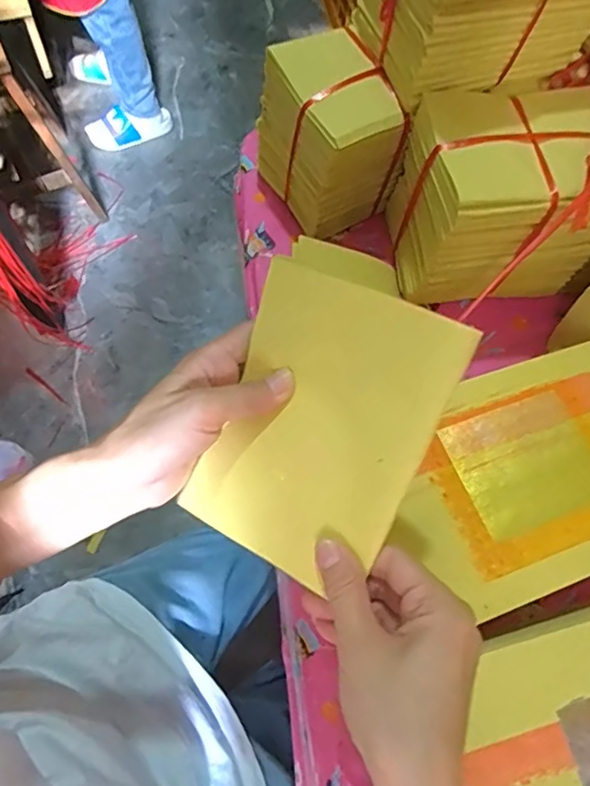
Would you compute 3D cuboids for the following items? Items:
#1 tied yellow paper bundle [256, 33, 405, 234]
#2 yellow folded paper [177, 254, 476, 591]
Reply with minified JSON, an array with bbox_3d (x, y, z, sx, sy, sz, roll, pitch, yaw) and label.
[{"bbox_3d":[0.033,-0.246,0.552,0.094,0.143,0.114,-26,70,-14],"label":"tied yellow paper bundle"},{"bbox_3d":[0.013,0.020,0.309,0.114,0.014,0.155,26,101,20],"label":"yellow folded paper"}]

